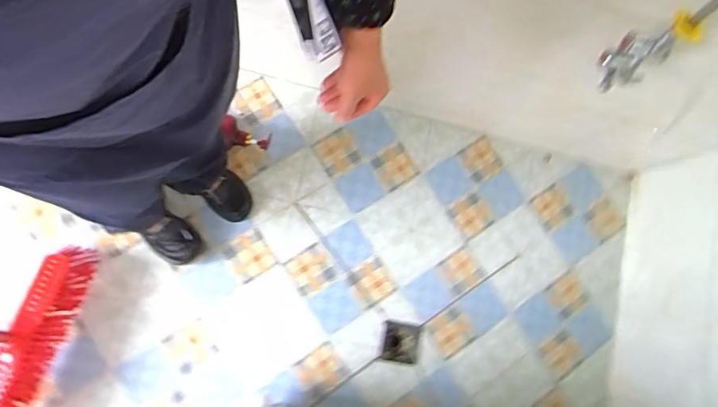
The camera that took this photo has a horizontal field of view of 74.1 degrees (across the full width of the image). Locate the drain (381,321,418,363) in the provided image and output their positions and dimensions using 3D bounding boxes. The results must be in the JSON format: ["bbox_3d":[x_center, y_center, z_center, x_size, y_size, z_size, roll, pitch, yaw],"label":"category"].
[{"bbox_3d":[0.100,0.341,1.162,0.086,0.016,0.089,14,70,-12],"label":"drain"}]

